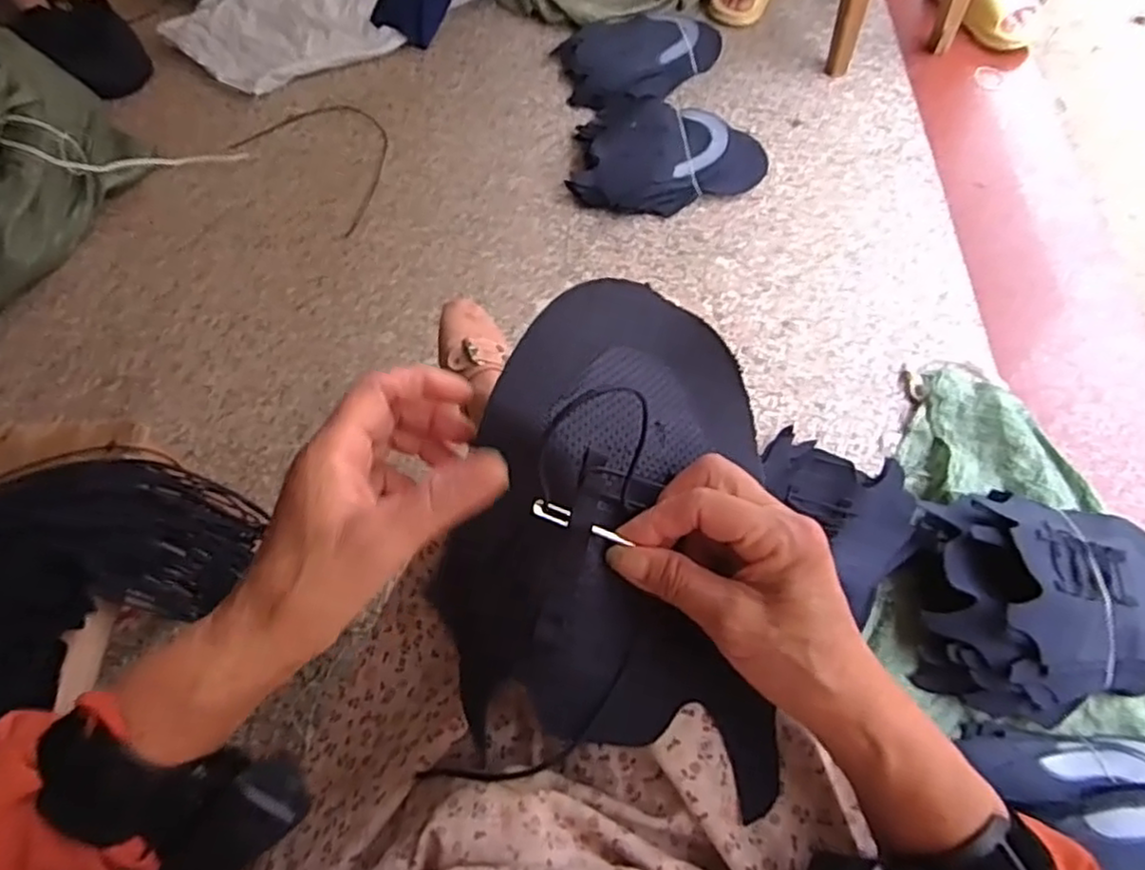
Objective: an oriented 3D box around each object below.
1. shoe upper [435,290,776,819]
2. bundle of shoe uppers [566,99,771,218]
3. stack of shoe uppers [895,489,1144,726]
[{"bbox_3d":[0.018,0.037,0.341,0.157,0.098,0.219,3,61,5],"label":"shoe upper"},{"bbox_3d":[0.143,-0.465,1.190,0.330,0.070,0.224,24,67,17],"label":"bundle of shoe uppers"},{"bbox_3d":[0.538,0.181,0.777,0.296,0.114,0.240,2,63,7],"label":"stack of shoe uppers"}]

